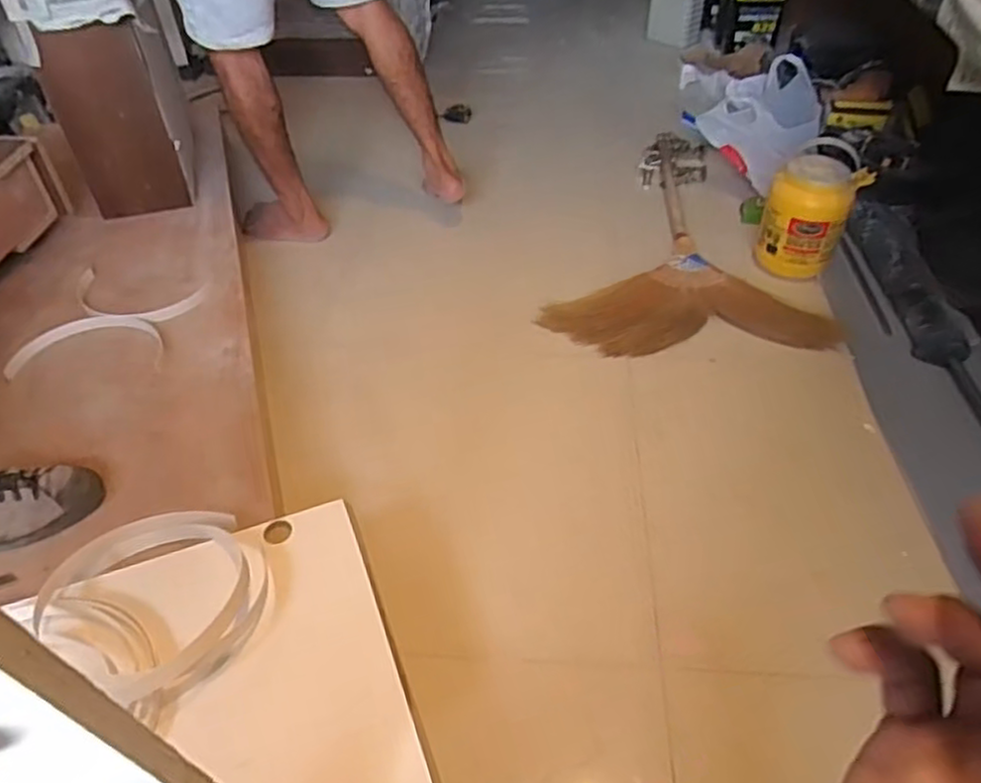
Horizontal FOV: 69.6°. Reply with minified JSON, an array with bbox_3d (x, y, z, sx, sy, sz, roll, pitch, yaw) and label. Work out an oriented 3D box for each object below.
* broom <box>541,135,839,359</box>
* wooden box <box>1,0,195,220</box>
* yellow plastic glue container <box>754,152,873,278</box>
[{"bbox_3d":[0.410,-0.372,1.595,0.551,0.066,0.818,4,45,5],"label":"broom"},{"bbox_3d":[-0.752,-0.645,1.438,0.239,0.436,0.366,-14,46,-13],"label":"wooden box"},{"bbox_3d":[0.652,-0.363,1.447,0.178,0.201,0.177,19,47,18],"label":"yellow plastic glue container"}]

